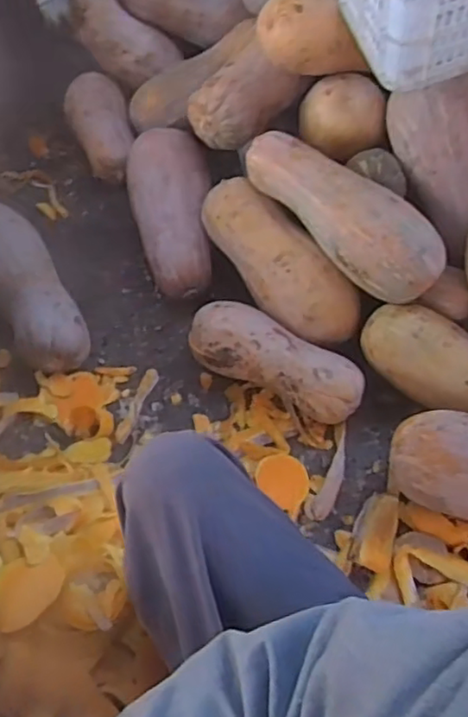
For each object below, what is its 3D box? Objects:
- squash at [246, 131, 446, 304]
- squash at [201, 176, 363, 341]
[{"bbox_3d":[0.181,-0.251,1.072,0.114,0.117,0.387,-38,66,-25],"label":"squash"},{"bbox_3d":[0.067,-0.180,1.135,0.110,0.121,0.367,-37,66,-24],"label":"squash"}]

